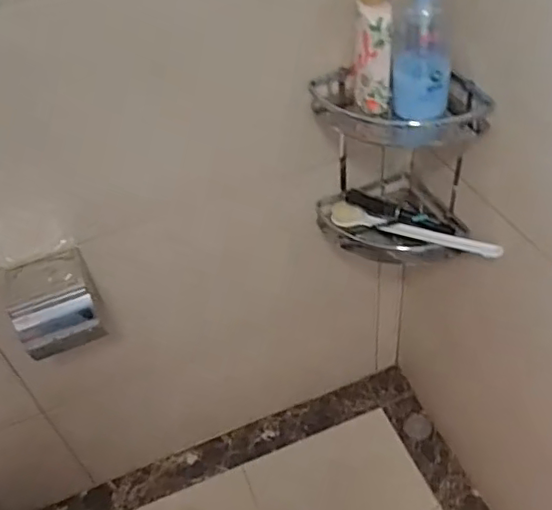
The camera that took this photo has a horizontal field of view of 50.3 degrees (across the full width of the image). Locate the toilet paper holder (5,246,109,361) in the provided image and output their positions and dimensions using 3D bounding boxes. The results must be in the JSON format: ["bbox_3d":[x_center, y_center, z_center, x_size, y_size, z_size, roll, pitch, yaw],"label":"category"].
[{"bbox_3d":[-0.373,0.071,0.985,0.134,0.140,0.129,-24,48,-16],"label":"toilet paper holder"}]

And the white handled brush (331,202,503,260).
[{"bbox_3d":[0.247,-0.045,1.071,0.322,0.051,0.047,19,52,23],"label":"white handled brush"}]

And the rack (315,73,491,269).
[{"bbox_3d":[0.217,-0.165,1.086,0.280,0.338,0.197,3,47,10],"label":"rack"}]

